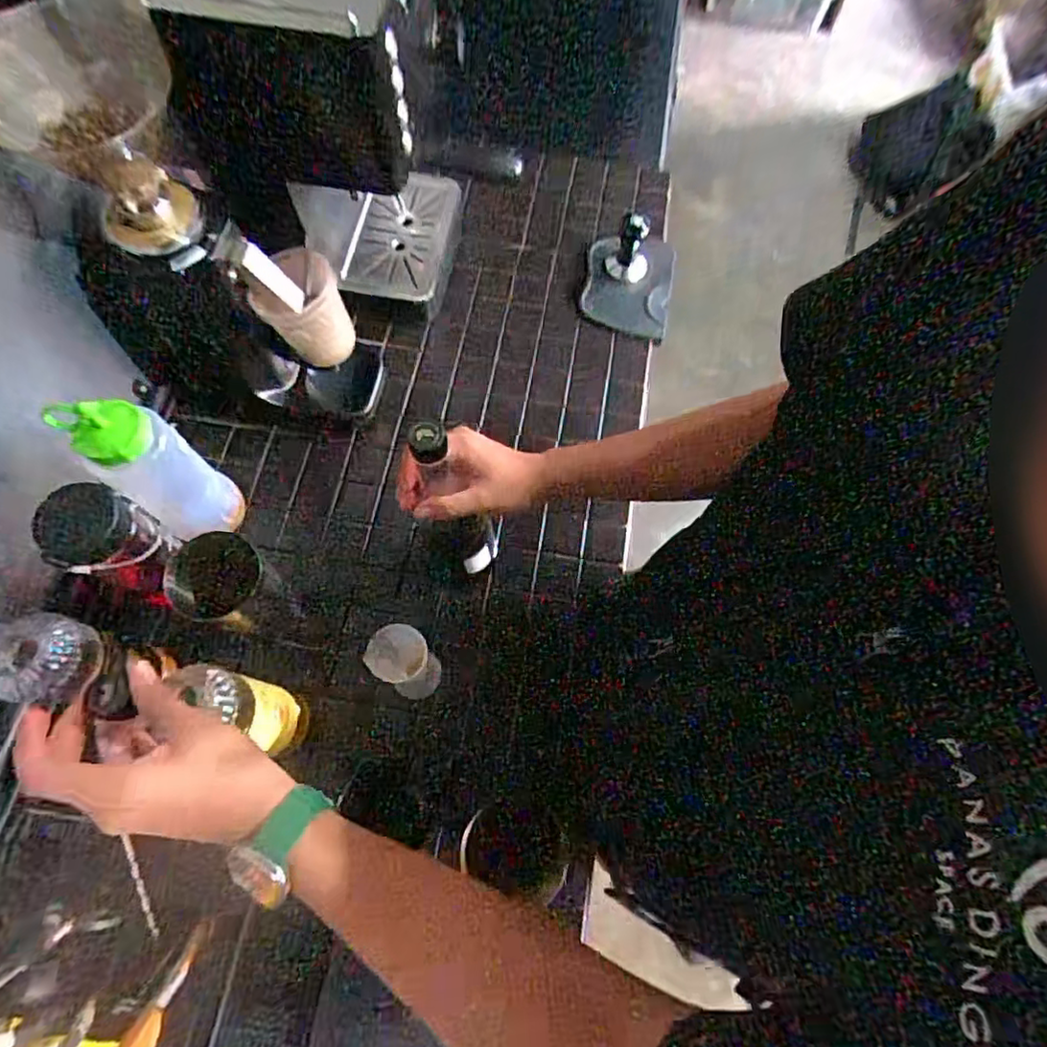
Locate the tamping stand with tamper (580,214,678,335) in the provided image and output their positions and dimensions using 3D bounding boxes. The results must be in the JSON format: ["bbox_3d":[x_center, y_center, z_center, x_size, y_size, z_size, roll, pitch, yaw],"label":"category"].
[{"bbox_3d":[0.149,-0.354,0.846,0.123,0.079,0.161,10,68,2],"label":"tamping stand with tamper"}]

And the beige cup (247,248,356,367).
[{"bbox_3d":[-0.230,-0.223,0.643,0.082,0.087,0.082,1,68,-2],"label":"beige cup"}]

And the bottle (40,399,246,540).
[{"bbox_3d":[-0.364,-0.056,0.613,0.082,0.214,0.085,40,72,13],"label":"bottle"}]

